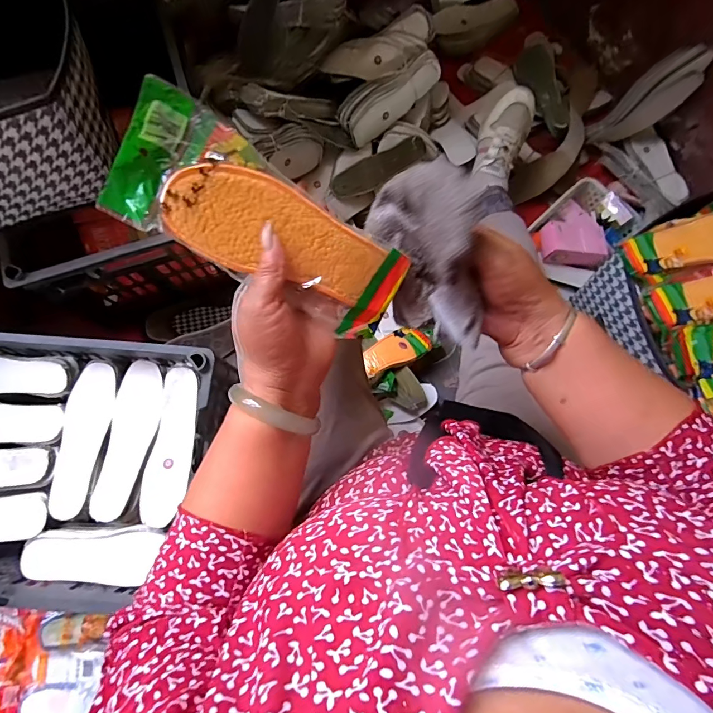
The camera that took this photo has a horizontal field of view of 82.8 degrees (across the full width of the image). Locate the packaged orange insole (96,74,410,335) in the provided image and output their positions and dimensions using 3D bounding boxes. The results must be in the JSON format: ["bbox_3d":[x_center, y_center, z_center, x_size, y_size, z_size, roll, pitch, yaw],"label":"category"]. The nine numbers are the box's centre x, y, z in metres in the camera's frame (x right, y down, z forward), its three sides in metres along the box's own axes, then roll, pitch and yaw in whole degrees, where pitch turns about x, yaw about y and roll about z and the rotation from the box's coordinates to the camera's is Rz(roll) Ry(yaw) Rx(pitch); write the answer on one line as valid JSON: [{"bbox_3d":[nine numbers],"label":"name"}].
[{"bbox_3d":[-0.057,-0.090,0.288,0.208,0.020,0.084,26,101,-21],"label":"packaged orange insole"}]

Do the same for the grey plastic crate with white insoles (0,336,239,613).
[{"bbox_3d":[-0.459,0.152,0.605,0.465,0.148,0.337,5,79,1],"label":"grey plastic crate with white insoles"}]

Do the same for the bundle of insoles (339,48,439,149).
[{"bbox_3d":[0.067,-0.543,0.855,0.230,0.056,0.090,-36,117,-3],"label":"bundle of insoles"}]

